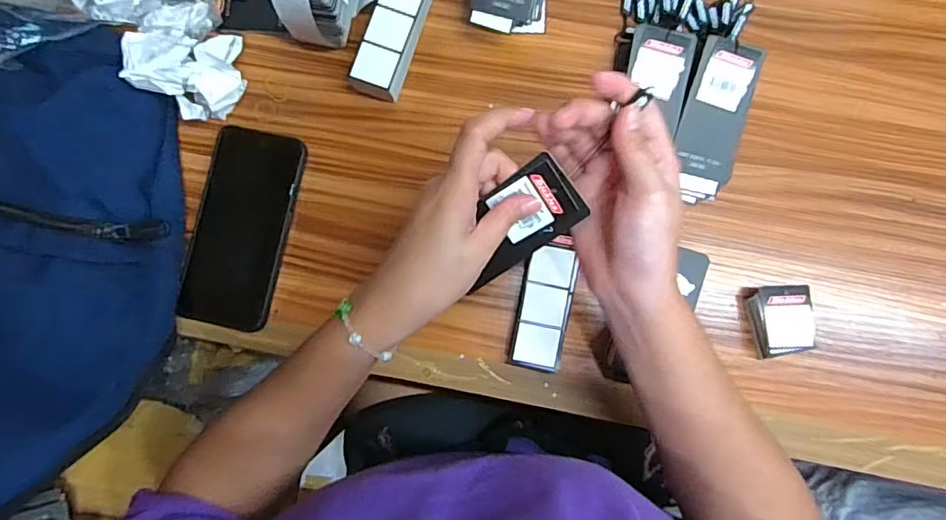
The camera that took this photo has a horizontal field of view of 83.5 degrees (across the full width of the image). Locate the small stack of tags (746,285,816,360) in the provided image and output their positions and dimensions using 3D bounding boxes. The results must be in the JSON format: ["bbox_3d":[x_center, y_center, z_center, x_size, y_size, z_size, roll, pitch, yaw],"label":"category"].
[{"bbox_3d":[0.253,0.049,0.436,0.043,0.024,0.055,-10,85,0],"label":"small stack of tags"}]

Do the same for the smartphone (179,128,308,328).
[{"bbox_3d":[-0.200,-0.027,0.457,0.077,0.009,0.167,13,86,2],"label":"smartphone"}]

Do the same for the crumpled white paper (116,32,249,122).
[{"bbox_3d":[-0.230,-0.159,0.438,0.066,0.066,0.078,35,87,3],"label":"crumpled white paper"}]

